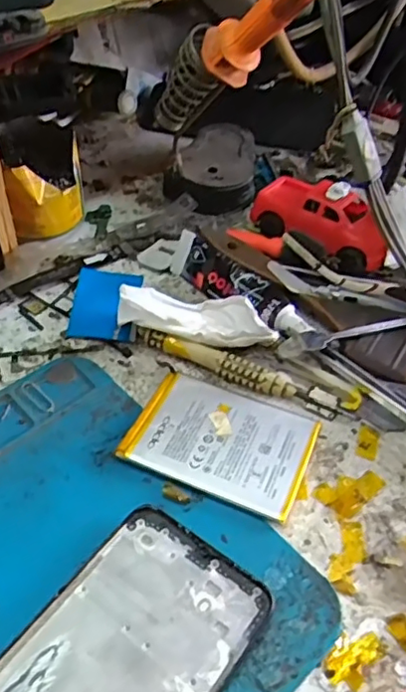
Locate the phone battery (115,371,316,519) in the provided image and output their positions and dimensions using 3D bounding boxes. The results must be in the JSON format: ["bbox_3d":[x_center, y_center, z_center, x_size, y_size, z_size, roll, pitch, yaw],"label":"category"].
[{"bbox_3d":[0.010,0.046,0.303,0.086,0.006,0.063,19,49,14],"label":"phone battery"}]

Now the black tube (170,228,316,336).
[{"bbox_3d":[0.024,-0.038,0.370,0.104,0.020,0.024,37,55,28],"label":"black tube"}]

